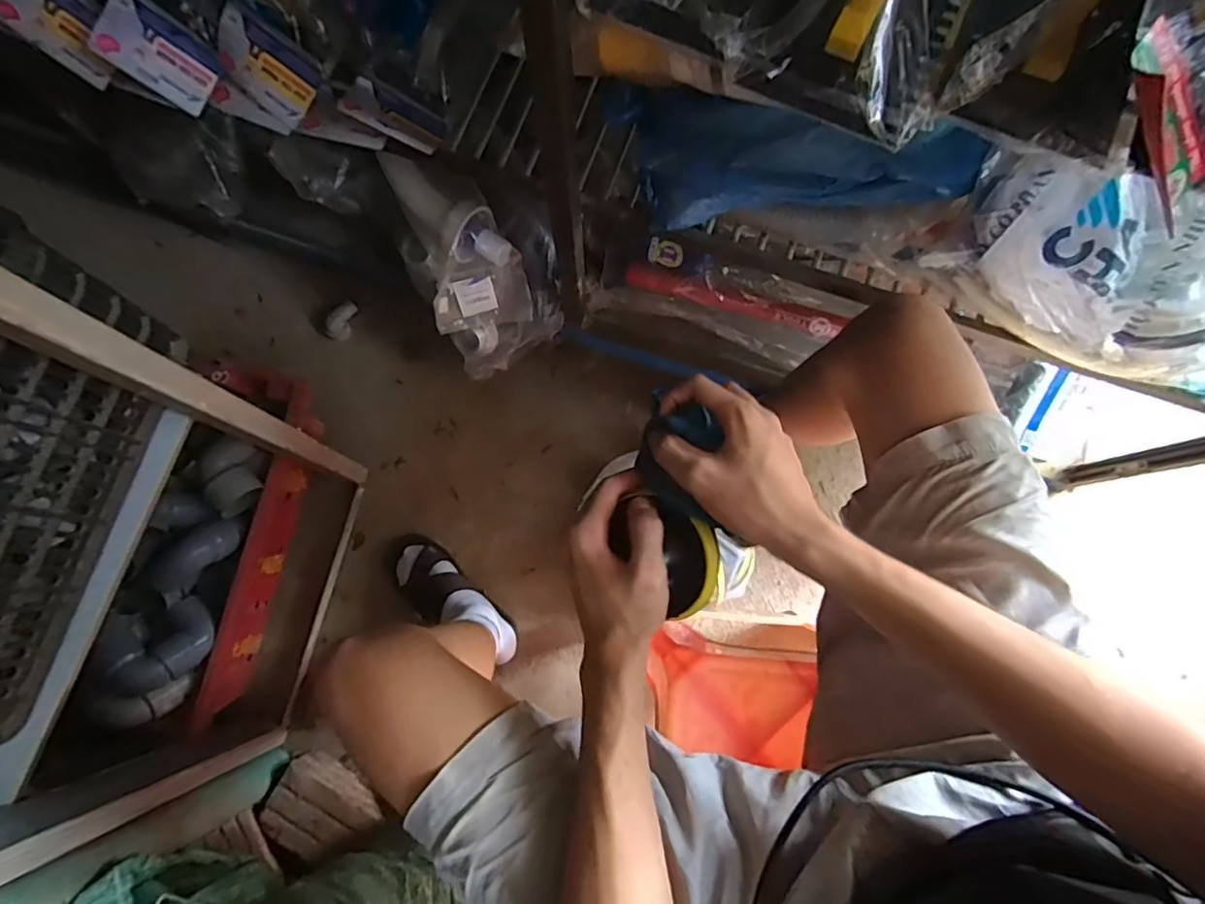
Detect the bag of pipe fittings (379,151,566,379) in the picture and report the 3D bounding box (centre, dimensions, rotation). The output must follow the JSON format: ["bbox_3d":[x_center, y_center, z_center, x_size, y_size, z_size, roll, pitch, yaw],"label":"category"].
[{"bbox_3d":[-0.176,-0.267,0.824,0.175,0.212,0.235,-25,79,-5],"label":"bag of pipe fittings"}]

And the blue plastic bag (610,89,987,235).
[{"bbox_3d":[0.175,-0.269,0.544,0.347,0.112,0.077,7,78,2],"label":"blue plastic bag"}]

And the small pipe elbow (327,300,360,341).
[{"bbox_3d":[-0.460,-0.232,1.029,0.034,0.038,0.069,35,80,7],"label":"small pipe elbow"}]

